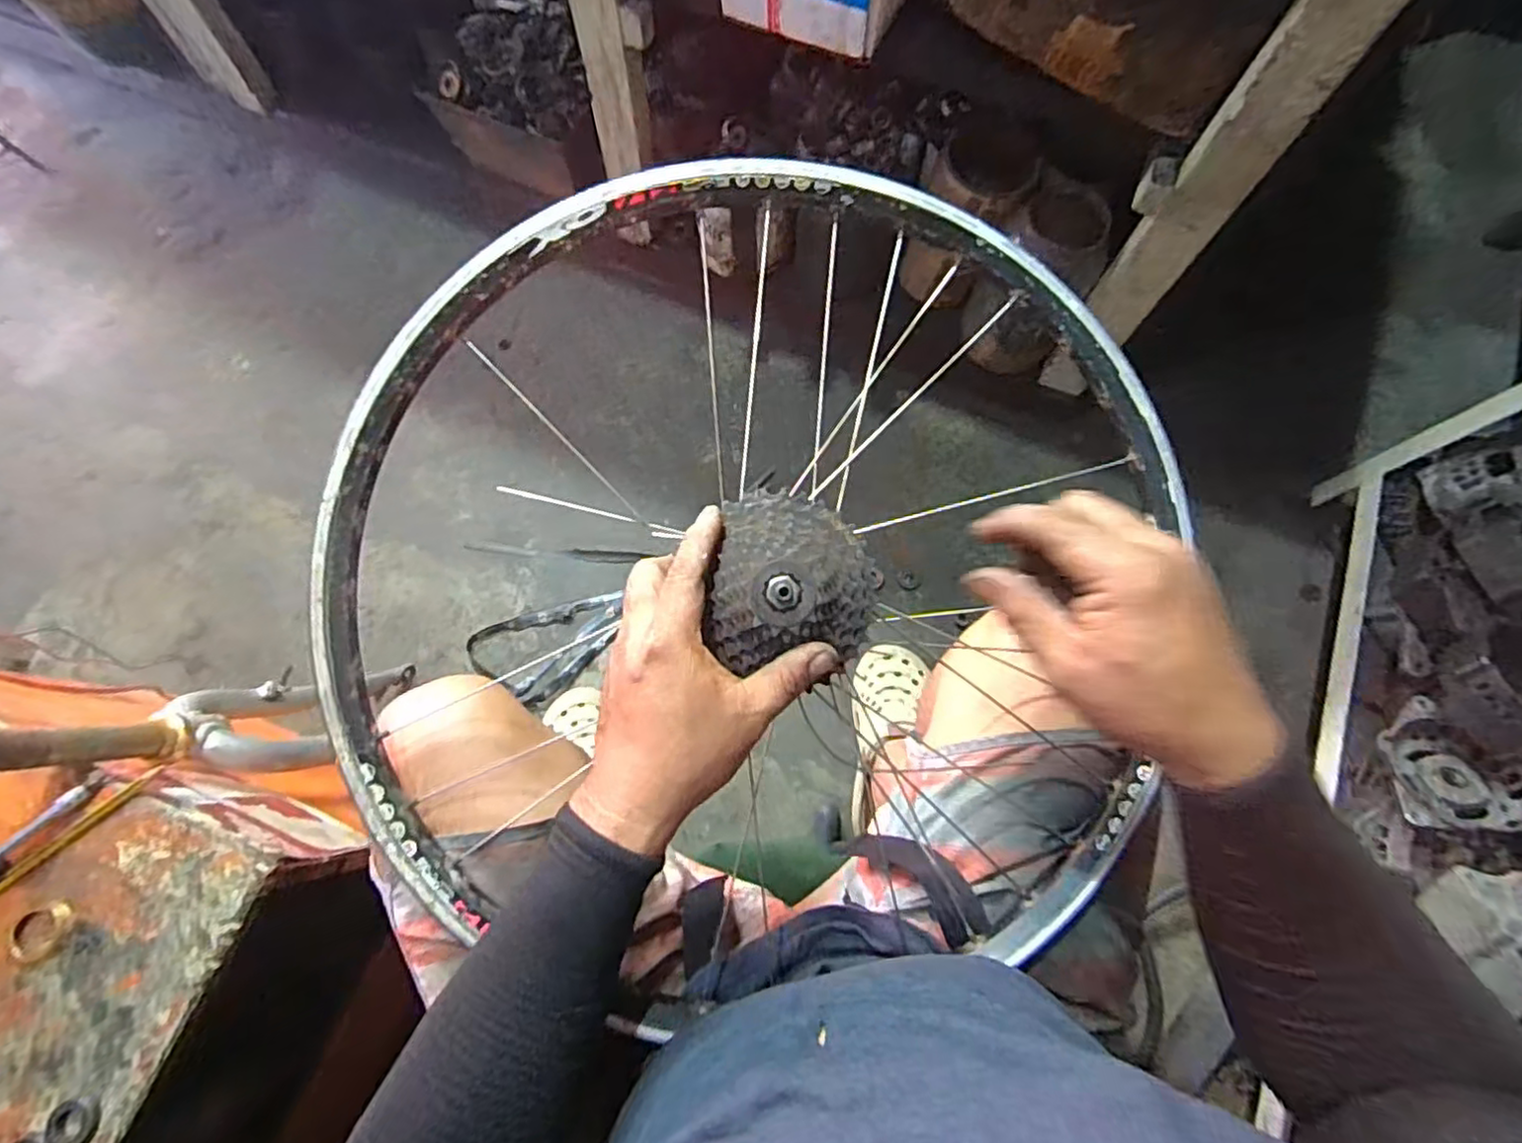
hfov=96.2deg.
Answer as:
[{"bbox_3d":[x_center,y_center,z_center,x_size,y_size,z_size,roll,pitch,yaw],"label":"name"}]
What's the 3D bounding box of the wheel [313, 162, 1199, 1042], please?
[{"bbox_3d":[0.005,0.010,0.469,0.548,0.172,0.519,0,77,-1],"label":"wheel"}]

